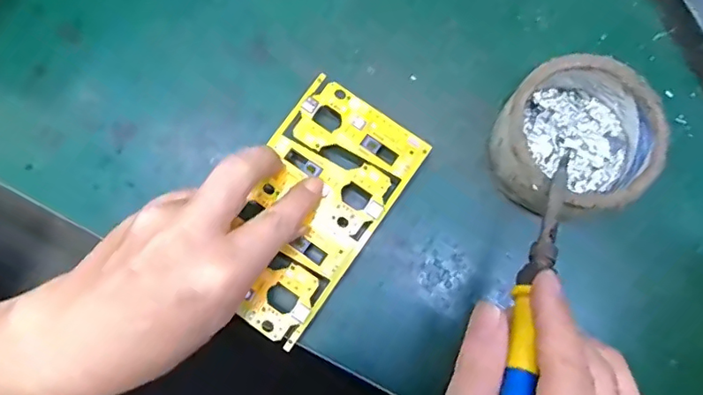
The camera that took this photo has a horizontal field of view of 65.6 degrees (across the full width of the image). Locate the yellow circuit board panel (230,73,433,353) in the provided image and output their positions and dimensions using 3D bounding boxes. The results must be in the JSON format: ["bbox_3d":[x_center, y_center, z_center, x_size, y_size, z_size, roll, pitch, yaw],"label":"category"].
[{"bbox_3d":[-0.025,0.005,0.309,0.078,0.004,0.139,35,82,6],"label":"yellow circuit board panel"}]

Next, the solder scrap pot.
[{"bbox_3d":[0.127,-0.032,0.312,0.083,0.046,0.086,0,79,-1],"label":"solder scrap pot"}]

